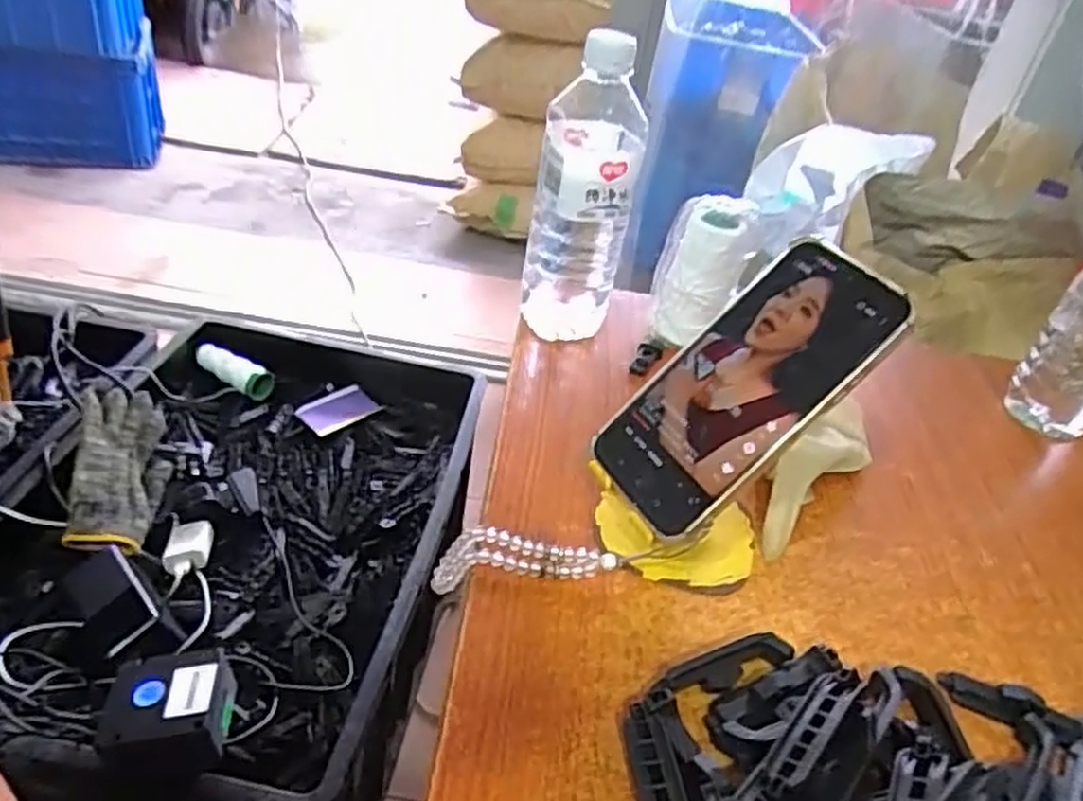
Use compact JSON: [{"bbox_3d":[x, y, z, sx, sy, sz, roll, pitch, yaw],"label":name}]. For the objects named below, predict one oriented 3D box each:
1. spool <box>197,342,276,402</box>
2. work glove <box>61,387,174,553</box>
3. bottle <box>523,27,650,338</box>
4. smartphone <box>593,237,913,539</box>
[{"bbox_3d":[-0.412,-0.044,0.999,0.120,0.040,0.037,29,40,7],"label":"spool"},{"bbox_3d":[-0.451,0.068,0.804,0.032,0.104,0.215,-27,58,11],"label":"work glove"},{"bbox_3d":[0.029,-0.135,0.537,0.070,0.218,0.058,8,37,-3],"label":"bottle"},{"bbox_3d":[0.104,-0.008,0.387,0.165,0.005,0.077,-44,49,6],"label":"smartphone"}]

